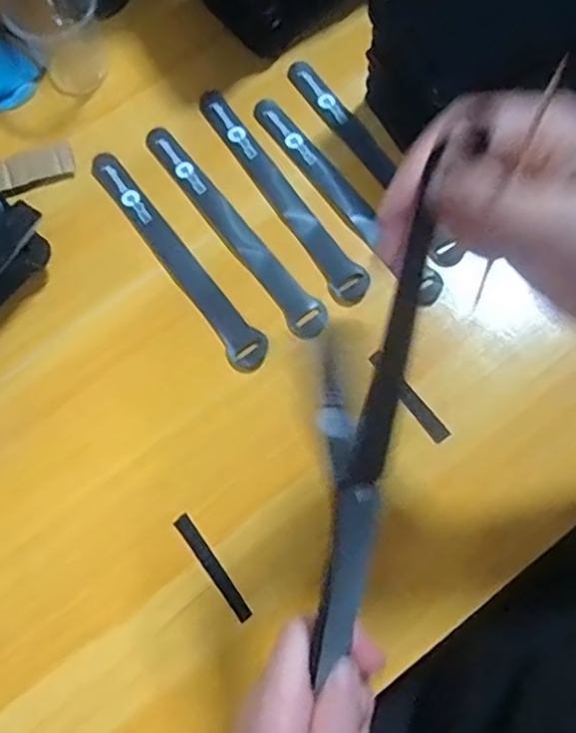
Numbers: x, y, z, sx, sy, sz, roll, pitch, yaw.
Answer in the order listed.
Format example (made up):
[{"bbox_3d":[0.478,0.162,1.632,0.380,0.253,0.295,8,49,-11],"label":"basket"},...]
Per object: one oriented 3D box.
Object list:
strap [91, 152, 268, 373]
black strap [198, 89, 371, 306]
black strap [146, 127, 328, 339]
[{"bbox_3d":[-0.080,-0.076,0.454,0.026,0.004,0.199,-38,73,-5],"label":"strap"},{"bbox_3d":[-0.008,-0.125,0.466,0.025,0.005,0.203,-36,72,0],"label":"black strap"},{"bbox_3d":[-0.039,-0.098,0.458,0.023,0.005,0.199,-36,72,-5],"label":"black strap"}]

